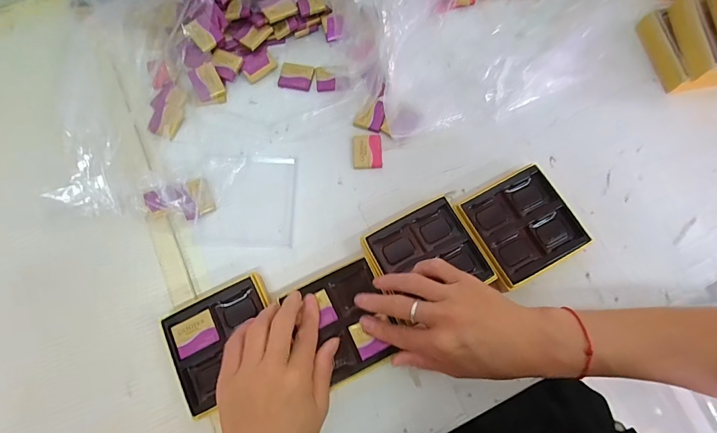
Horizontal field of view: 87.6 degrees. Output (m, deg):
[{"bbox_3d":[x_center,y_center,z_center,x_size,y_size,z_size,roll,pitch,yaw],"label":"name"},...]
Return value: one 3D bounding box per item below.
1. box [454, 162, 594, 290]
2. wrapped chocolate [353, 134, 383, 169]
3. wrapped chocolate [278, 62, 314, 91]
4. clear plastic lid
[{"bbox_3d":[0.161,0.010,0.378,0.098,0.031,0.094,-28,77,-6],"label":"box"},{"bbox_3d":[0.010,-0.073,0.418,0.032,0.004,0.039,-3,75,0],"label":"wrapped chocolate"},{"bbox_3d":[-0.075,-0.169,0.450,0.039,0.004,0.037,8,76,3],"label":"wrapped chocolate"},{"bbox_3d":[-0.119,-0.017,0.406,0.095,0.004,0.099,1,75,1],"label":"clear plastic lid"}]

